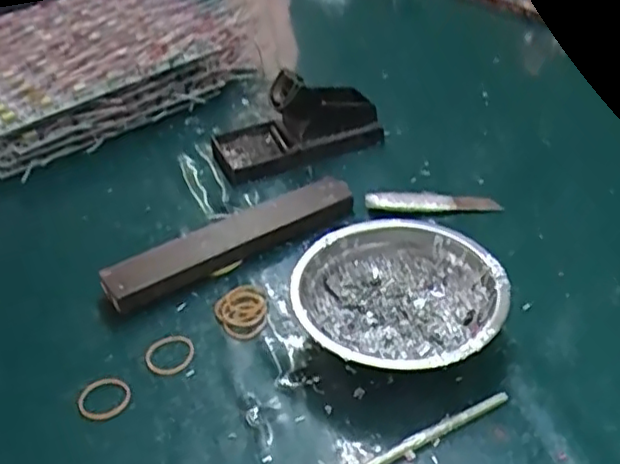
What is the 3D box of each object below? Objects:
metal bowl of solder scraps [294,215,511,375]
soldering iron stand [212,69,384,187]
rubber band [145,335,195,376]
[{"bbox_3d":[0.056,0.046,0.403,0.124,0.041,0.120,-4,38,3],"label":"metal bowl of solder scraps"},{"bbox_3d":[-0.013,-0.098,0.566,0.140,0.057,0.076,-22,41,-19],"label":"soldering iron stand"},{"bbox_3d":[-0.089,0.076,0.408,0.031,0.006,0.029,-4,38,3],"label":"rubber band"}]

